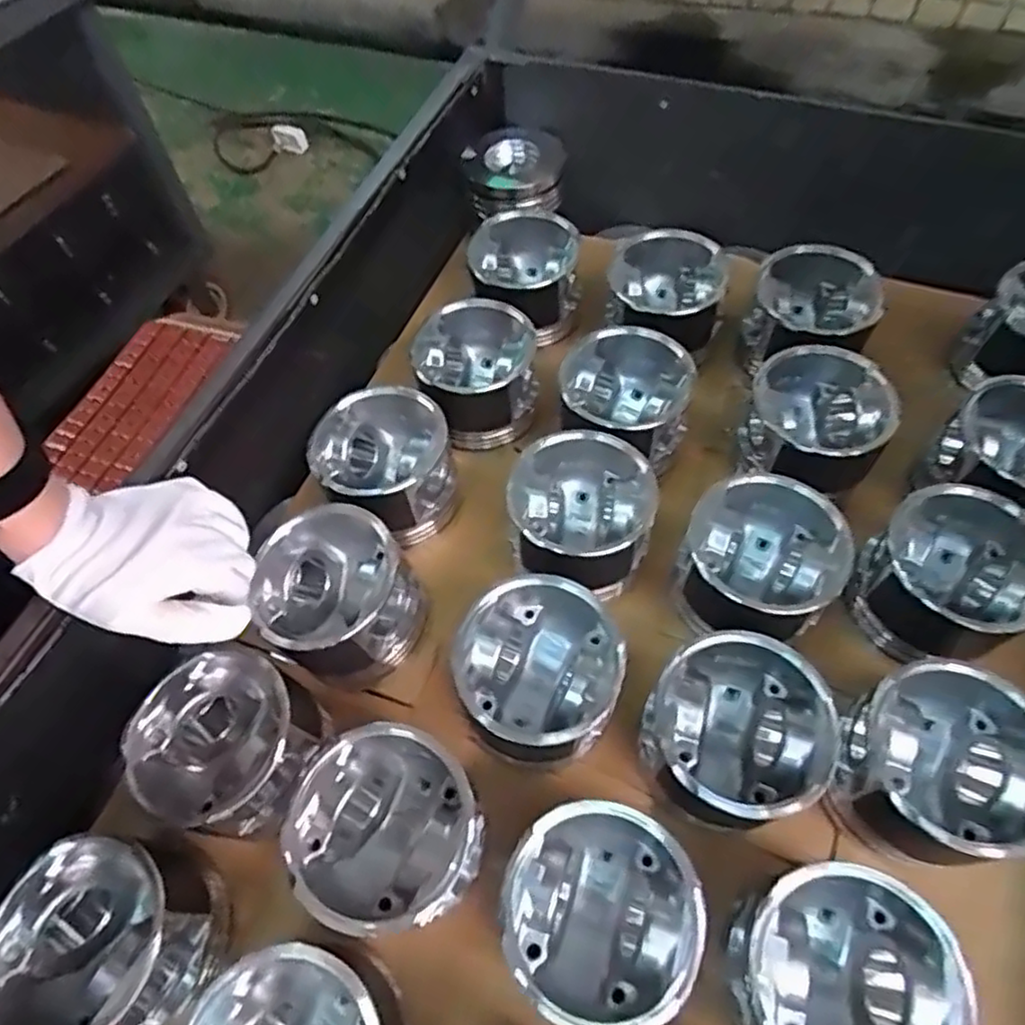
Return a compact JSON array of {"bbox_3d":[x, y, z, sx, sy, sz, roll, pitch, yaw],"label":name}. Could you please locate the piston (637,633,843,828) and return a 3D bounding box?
[{"bbox_3d":[0.146,0.152,0.469,0.108,0.102,0.108,-2,59,3],"label":"piston"}]

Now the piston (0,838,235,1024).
[{"bbox_3d":[-0.248,0.268,0.434,0.109,0.087,0.104,-2,59,3],"label":"piston"}]

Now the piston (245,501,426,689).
[{"bbox_3d":[-0.131,0.067,0.530,0.105,0.098,0.105,-2,59,3],"label":"piston"}]

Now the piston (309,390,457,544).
[{"bbox_3d":[-0.100,-0.031,0.599,0.108,0.109,0.108,-32,62,-14],"label":"piston"}]

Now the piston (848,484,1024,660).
[{"bbox_3d":[0.316,0.050,0.514,0.112,0.091,0.114,25,64,18],"label":"piston"}]

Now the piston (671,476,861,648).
[{"bbox_3d":[0.182,0.039,0.524,0.105,0.096,0.108,-2,59,3],"label":"piston"}]

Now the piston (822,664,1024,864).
[{"bbox_3d":[0.268,0.163,0.446,0.106,0.091,0.115,17,61,14],"label":"piston"}]

